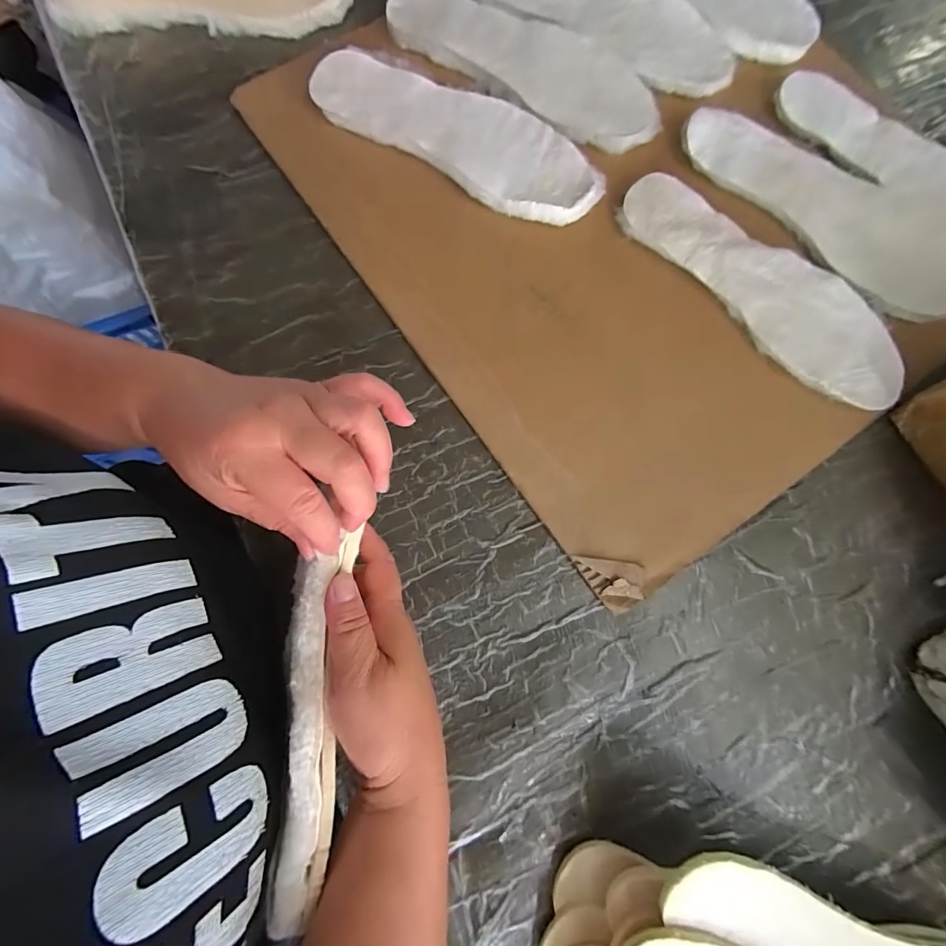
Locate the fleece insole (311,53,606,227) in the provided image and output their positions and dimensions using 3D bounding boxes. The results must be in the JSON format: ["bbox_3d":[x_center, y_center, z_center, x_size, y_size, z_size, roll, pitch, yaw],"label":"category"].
[{"bbox_3d":[-0.013,-0.317,0.413,0.283,0.019,0.091,30,80,5],"label":"fleece insole"}]

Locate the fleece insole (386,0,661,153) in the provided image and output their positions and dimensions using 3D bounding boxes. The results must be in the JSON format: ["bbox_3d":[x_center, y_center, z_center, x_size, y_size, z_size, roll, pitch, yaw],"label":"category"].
[{"bbox_3d":[0.050,-0.405,0.427,0.285,0.006,0.096,31,80,6],"label":"fleece insole"}]

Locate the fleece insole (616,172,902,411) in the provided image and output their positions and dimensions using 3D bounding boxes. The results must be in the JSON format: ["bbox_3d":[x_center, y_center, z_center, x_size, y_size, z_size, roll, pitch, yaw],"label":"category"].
[{"bbox_3d":[0.252,-0.167,0.384,0.275,0.008,0.090,43,81,8],"label":"fleece insole"}]

